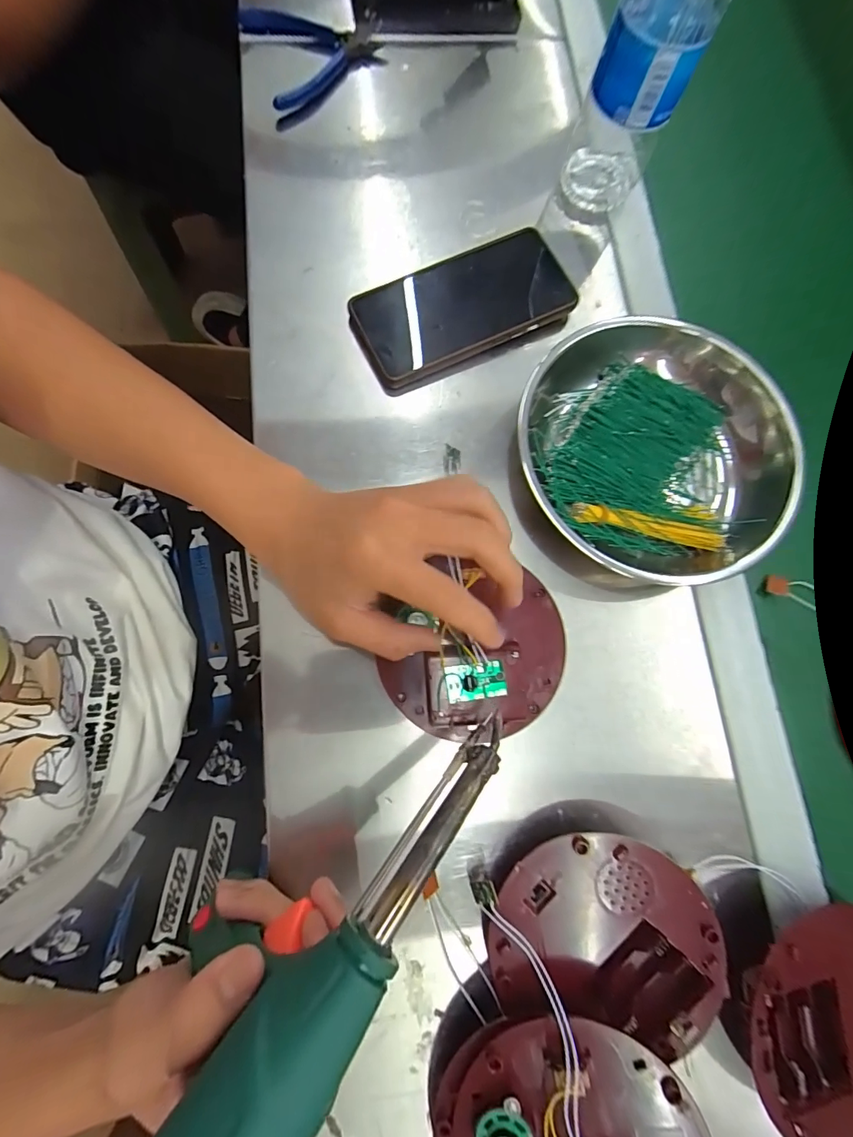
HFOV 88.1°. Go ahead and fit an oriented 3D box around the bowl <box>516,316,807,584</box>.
[{"bbox_3d":[0.153,-0.082,0.297,0.162,0.051,0.184,-28,82,-8],"label":"bowl"}]

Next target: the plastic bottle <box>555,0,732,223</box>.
[{"bbox_3d":[0.146,-0.339,0.255,0.063,0.201,0.059,25,81,1],"label":"plastic bottle"}]

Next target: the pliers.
[{"bbox_3d":[-0.093,-0.442,0.383,0.114,0.025,0.105,-15,81,-6],"label":"pliers"}]

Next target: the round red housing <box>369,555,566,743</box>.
[{"bbox_3d":[0.030,0.051,0.279,0.114,0.025,0.107,0,79,1],"label":"round red housing"}]

